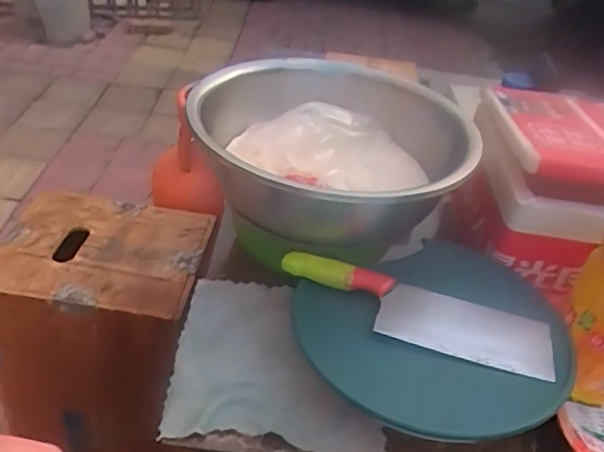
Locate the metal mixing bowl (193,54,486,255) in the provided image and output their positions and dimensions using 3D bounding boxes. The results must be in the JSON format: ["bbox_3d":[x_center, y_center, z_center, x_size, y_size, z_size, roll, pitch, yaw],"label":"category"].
[{"bbox_3d":[0.027,-0.108,0.786,0.366,0.136,0.366,4,37,-3],"label":"metal mixing bowl"}]

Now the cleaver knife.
[{"bbox_3d":[0.120,0.089,0.646,0.300,0.038,0.096,15,38,10],"label":"cleaver knife"}]

